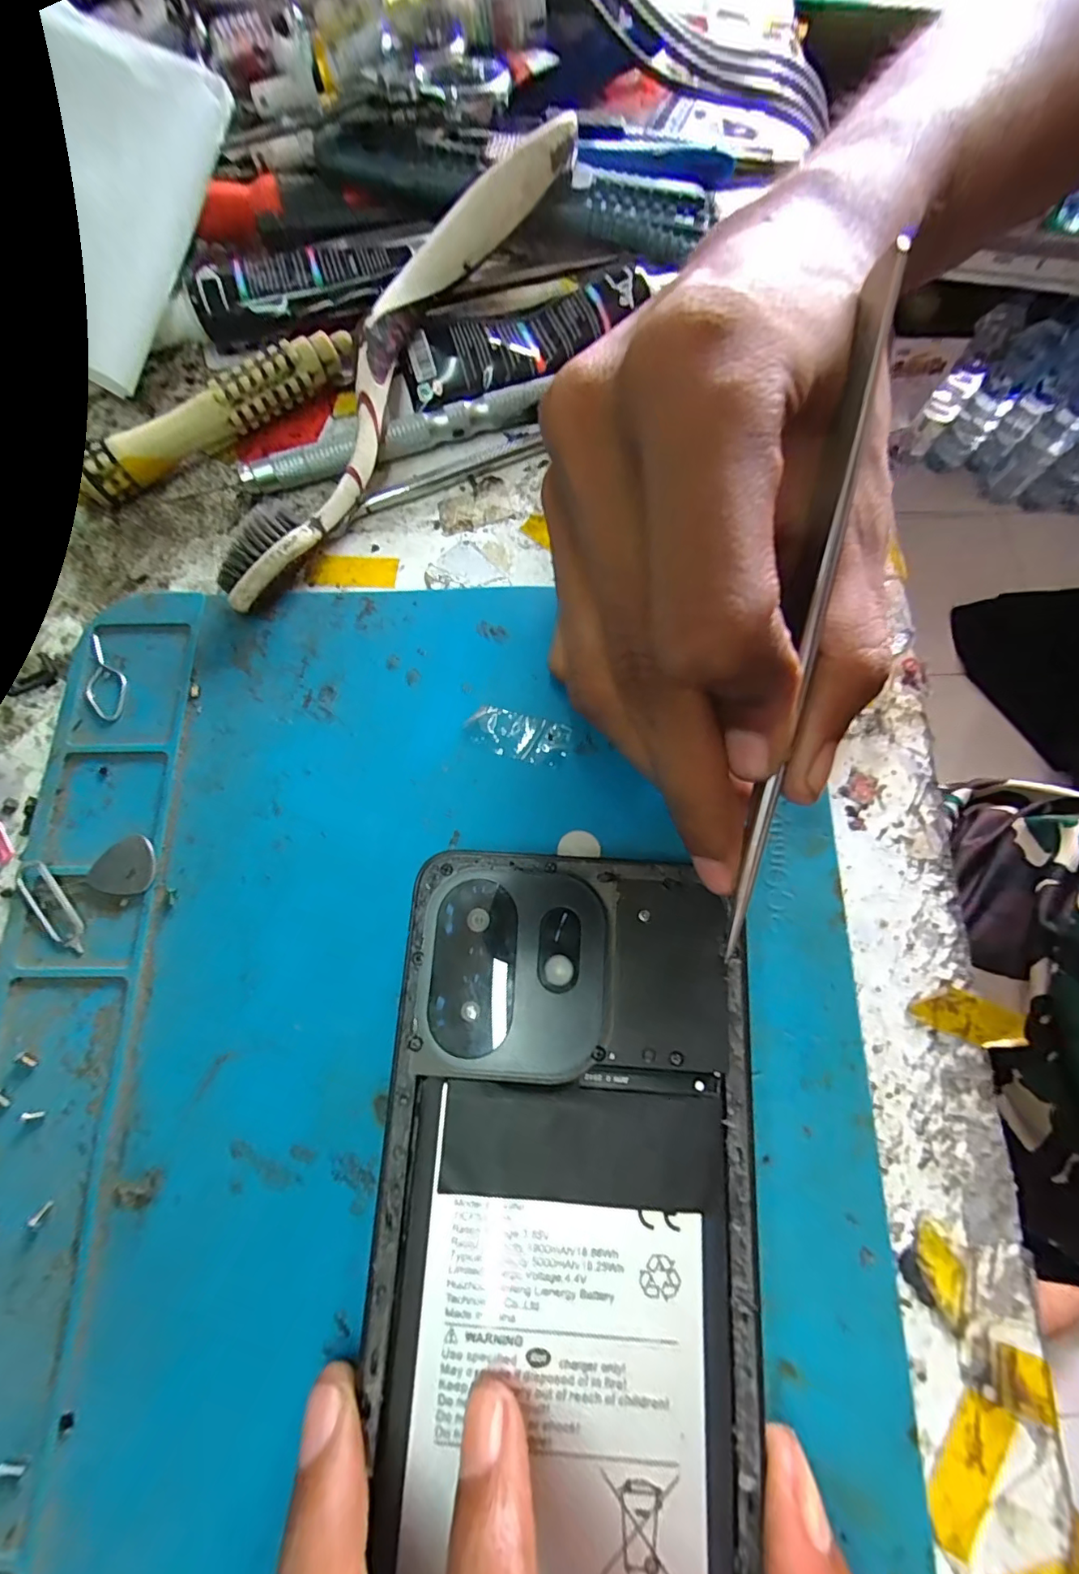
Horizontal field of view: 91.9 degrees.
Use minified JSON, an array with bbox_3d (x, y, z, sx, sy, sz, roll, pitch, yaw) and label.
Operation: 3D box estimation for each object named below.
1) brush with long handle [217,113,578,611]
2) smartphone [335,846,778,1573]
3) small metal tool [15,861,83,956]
[{"bbox_3d":[-0.038,-0.124,0.150,0.014,0.032,0.172,28,77,9],"label":"brush with long handle"},{"bbox_3d":[0.004,0.091,0.100,0.077,0.004,0.155,4,75,3],"label":"smartphone"},{"bbox_3d":[-0.117,0.029,0.124,0.008,0.004,0.026,-37,77,-8],"label":"small metal tool"}]

